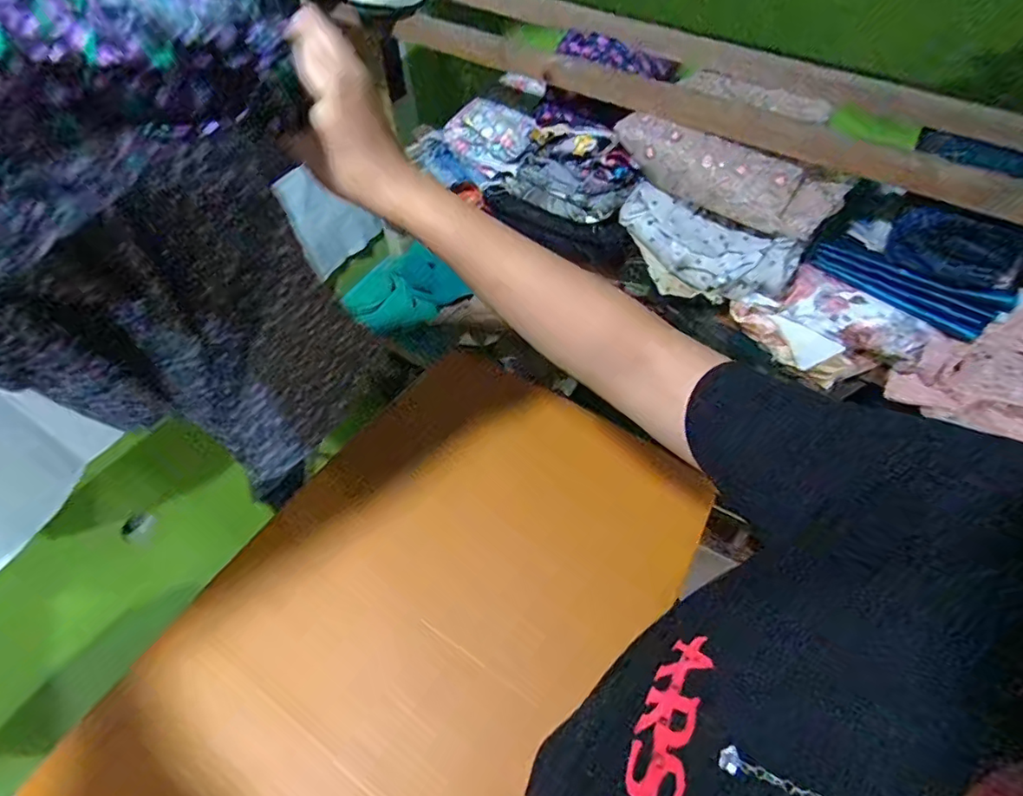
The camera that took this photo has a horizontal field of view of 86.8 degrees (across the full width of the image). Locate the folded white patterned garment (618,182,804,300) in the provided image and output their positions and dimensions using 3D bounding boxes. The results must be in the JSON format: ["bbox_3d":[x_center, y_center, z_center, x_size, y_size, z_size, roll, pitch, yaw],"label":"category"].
[{"bbox_3d":[0.226,-0.180,0.645,0.209,0.086,0.037,30,59,19],"label":"folded white patterned garment"}]

